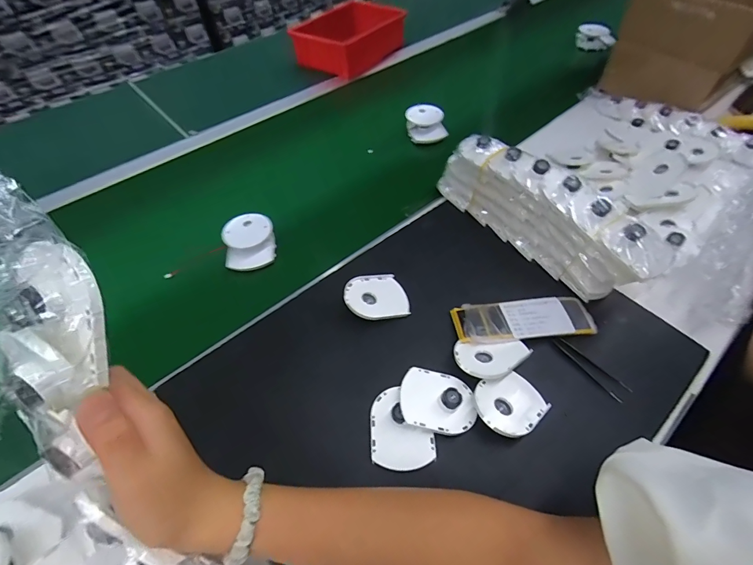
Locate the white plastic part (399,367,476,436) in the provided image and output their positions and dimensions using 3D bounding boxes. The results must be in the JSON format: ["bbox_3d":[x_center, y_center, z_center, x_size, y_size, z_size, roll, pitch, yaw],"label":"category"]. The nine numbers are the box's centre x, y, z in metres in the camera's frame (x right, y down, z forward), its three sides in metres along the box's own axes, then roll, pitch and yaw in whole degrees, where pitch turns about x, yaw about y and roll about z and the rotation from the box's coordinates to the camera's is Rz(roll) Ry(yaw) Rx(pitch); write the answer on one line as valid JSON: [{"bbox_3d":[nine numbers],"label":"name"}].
[{"bbox_3d":[0.060,0.115,0.361,0.072,0.016,0.060,8,54,9],"label":"white plastic part"}]

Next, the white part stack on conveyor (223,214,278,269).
[{"bbox_3d":[-0.173,-0.057,0.504,0.064,0.028,0.076,-9,54,-4],"label":"white part stack on conveyor"}]

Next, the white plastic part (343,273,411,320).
[{"bbox_3d":[-0.001,0.017,0.438,0.075,0.007,0.066,-6,50,-24],"label":"white plastic part"}]

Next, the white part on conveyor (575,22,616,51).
[{"bbox_3d":[0.529,-0.594,0.892,0.026,0.054,0.118,-18,55,-10],"label":"white part on conveyor"}]

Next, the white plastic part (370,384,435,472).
[{"bbox_3d":[0.024,0.137,0.354,0.058,0.020,0.073,-4,53,0],"label":"white plastic part"}]

